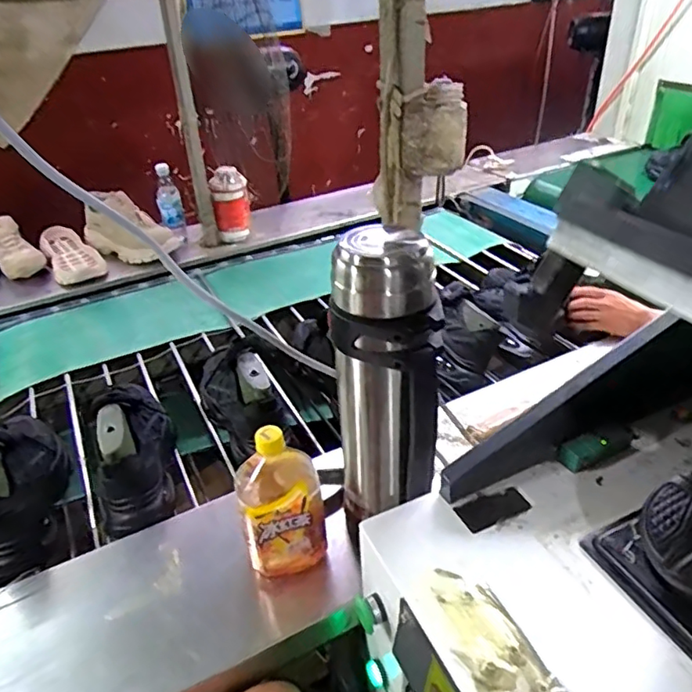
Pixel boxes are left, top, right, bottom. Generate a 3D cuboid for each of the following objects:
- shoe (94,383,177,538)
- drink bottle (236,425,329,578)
[{"bbox_3d":[-0.318,0.150,0.865,0.095,0.137,0.223,-12,36,-9],"label":"shoe"},{"bbox_3d":[-0.077,0.180,0.670,0.092,0.193,0.067,-17,37,-15],"label":"drink bottle"}]

